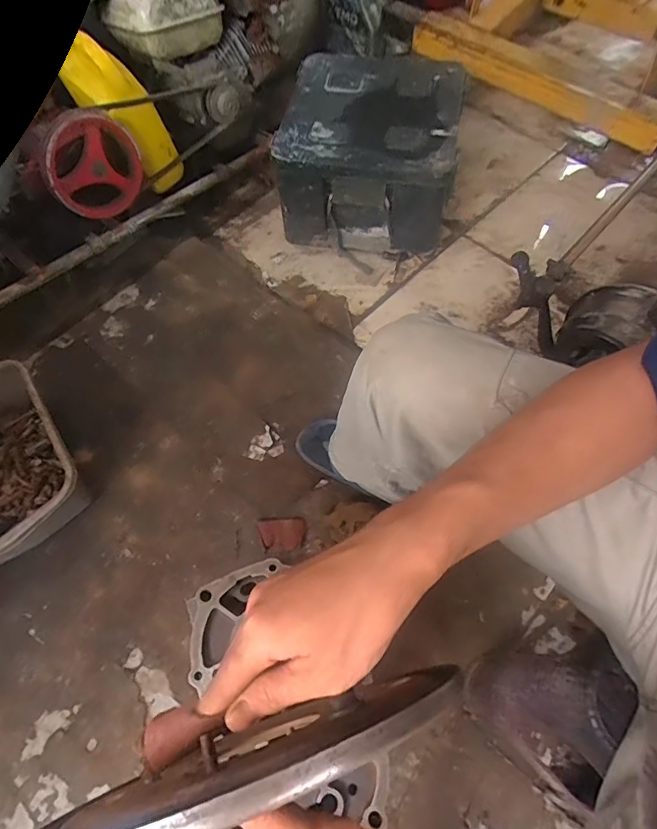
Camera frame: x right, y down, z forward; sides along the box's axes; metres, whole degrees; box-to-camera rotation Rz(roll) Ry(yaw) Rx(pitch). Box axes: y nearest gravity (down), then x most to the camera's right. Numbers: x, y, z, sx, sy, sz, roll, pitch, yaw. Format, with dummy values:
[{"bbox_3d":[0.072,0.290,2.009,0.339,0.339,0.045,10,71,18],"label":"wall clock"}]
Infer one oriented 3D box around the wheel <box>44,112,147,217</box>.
[{"bbox_3d":[-0.450,-0.478,0.933,0.052,0.185,0.184,39,102,40],"label":"wheel"}]

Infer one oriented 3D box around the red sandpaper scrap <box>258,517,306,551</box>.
[{"bbox_3d":[-0.080,0.206,0.827,0.078,0.005,0.055,-5,60,2],"label":"red sandpaper scrap"}]

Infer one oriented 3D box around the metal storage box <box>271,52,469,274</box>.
[{"bbox_3d":[0.088,-0.566,1.057,0.347,0.295,0.323,7,63,6],"label":"metal storage box"}]

